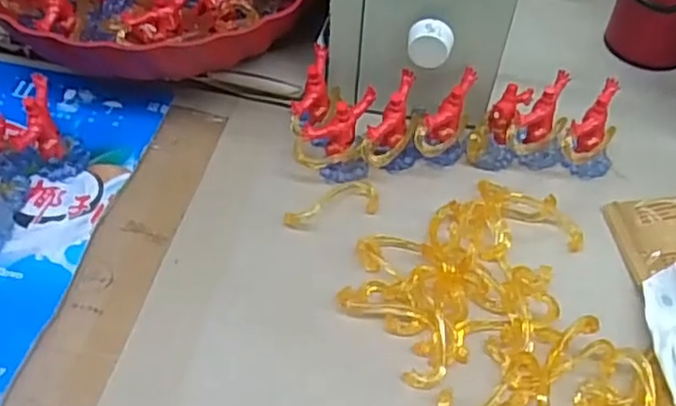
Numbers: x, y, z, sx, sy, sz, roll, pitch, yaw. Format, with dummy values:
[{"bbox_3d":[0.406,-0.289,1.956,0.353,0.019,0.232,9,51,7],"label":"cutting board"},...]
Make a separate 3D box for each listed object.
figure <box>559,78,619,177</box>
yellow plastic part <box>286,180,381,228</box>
[{"bbox_3d":[0.162,-0.046,0.424,0.033,0.044,0.043,26,54,17],"label":"figure"},{"bbox_3d":[-0.003,0.000,0.400,0.058,0.004,0.024,-14,53,-14],"label":"yellow plastic part"}]

